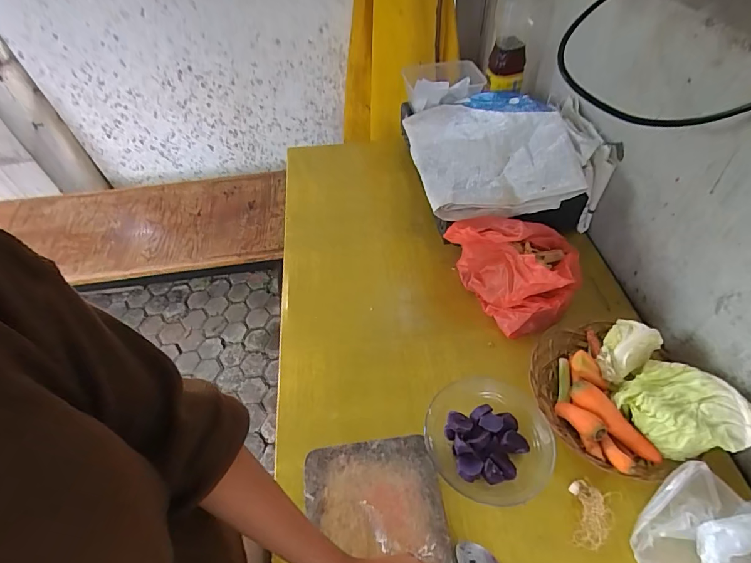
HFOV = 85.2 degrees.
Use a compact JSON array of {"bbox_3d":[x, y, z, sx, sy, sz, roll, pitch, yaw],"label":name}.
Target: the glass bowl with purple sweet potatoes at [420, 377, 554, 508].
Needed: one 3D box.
[{"bbox_3d":[0.148,0.209,0.541,0.154,0.048,0.145,-2,50,2],"label":"glass bowl with purple sweet potatoes"}]

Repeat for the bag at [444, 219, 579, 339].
[{"bbox_3d":[0.249,-0.032,0.682,0.187,0.127,0.181,-31,55,-21],"label":"bag"}]

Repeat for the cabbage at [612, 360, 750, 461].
[{"bbox_3d":[0.387,0.160,0.509,0.102,0.056,0.127,-30,55,-20],"label":"cabbage"}]

